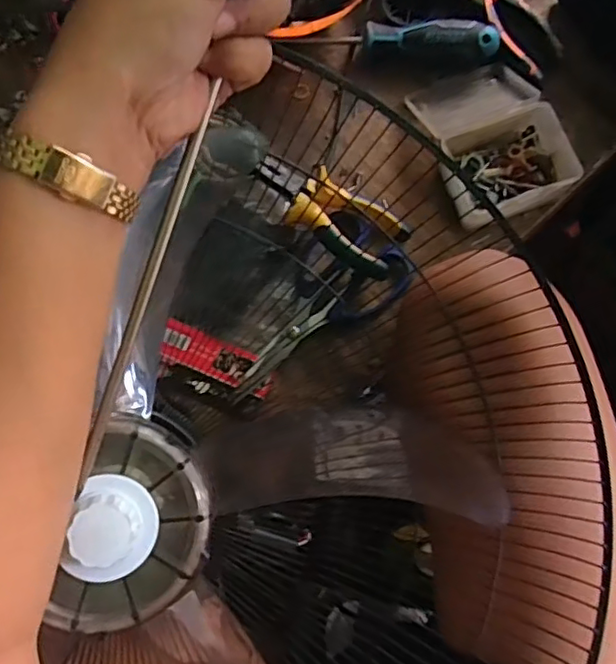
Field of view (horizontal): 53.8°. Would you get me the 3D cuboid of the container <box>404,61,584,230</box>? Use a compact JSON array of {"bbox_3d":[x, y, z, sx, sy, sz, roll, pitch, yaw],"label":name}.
[{"bbox_3d":[0.148,-0.158,0.485,0.089,0.042,0.136,-19,78,-3],"label":"container"}]

